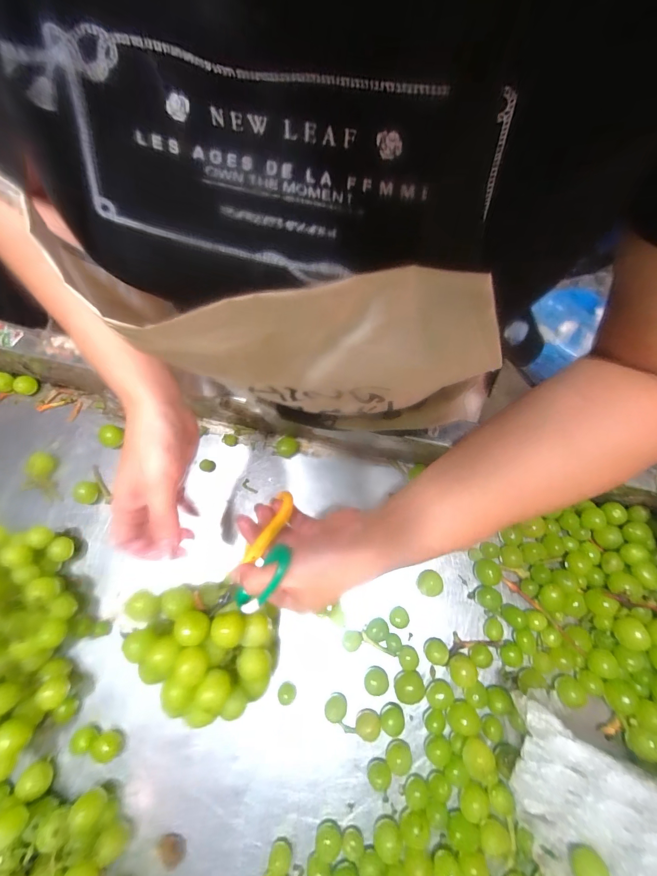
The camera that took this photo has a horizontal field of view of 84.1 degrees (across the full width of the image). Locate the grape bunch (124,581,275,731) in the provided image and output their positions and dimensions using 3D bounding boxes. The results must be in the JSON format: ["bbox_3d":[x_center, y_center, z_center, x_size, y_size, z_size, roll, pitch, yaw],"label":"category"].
[{"bbox_3d":[-0.111,0.180,0.306,0.123,0.051,0.098,4,70,3],"label":"grape bunch"}]

